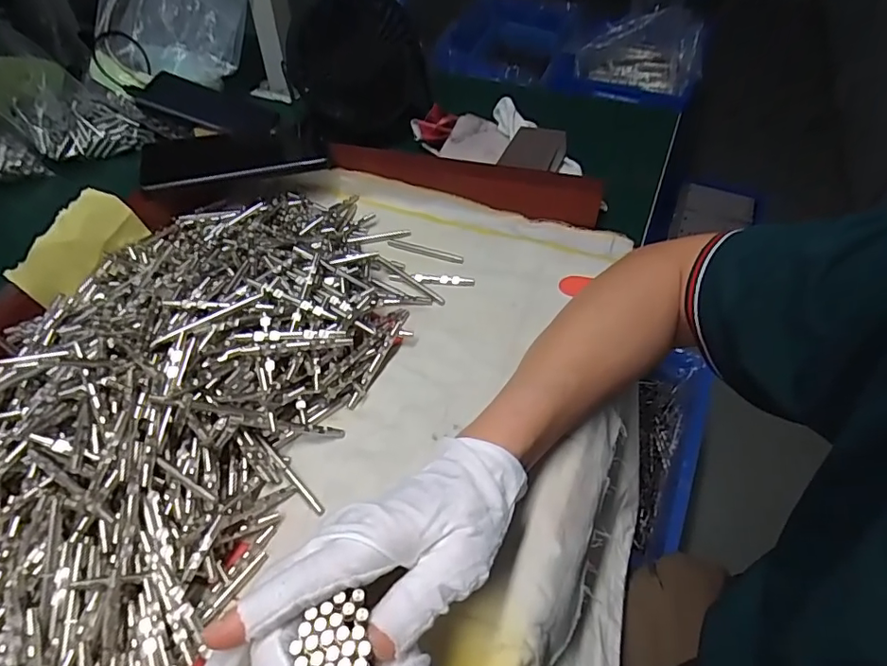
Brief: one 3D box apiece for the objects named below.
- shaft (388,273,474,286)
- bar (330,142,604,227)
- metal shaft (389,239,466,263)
[{"bbox_3d":[-0.009,-0.045,0.428,0.069,0.004,0.007,3,49,2],"label":"shaft"},{"bbox_3d":[0.017,-0.138,0.478,0.244,0.042,0.027,11,50,9],"label":"bar"},{"bbox_3d":[-0.016,-0.070,0.450,0.068,0.004,0.004,16,51,13],"label":"metal shaft"}]

